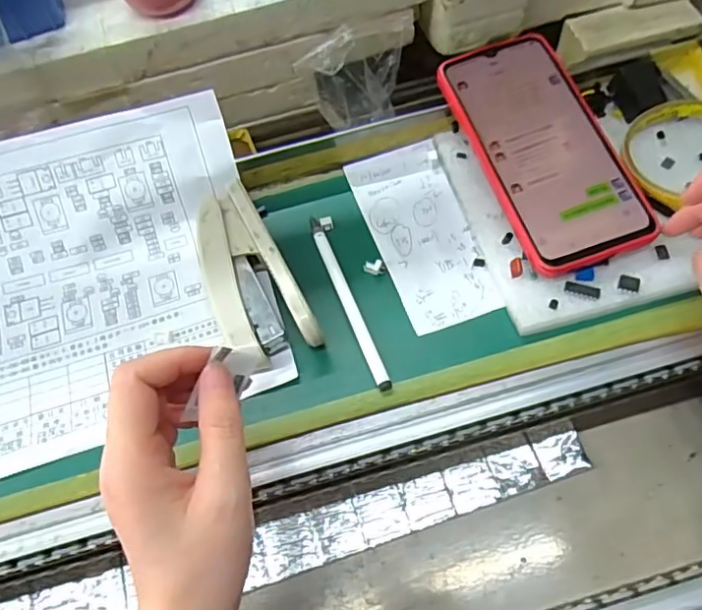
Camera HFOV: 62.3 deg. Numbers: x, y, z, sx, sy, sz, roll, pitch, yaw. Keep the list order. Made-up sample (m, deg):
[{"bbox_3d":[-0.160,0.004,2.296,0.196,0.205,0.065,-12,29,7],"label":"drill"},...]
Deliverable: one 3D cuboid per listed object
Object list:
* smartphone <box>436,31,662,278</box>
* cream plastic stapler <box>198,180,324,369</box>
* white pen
[{"bbox_3d":[0.117,-0.099,0.359,0.079,0.006,0.161,-19,69,-3],"label":"smartphone"},{"bbox_3d":[-0.062,-0.015,0.347,0.049,0.028,0.111,-26,65,-9],"label":"cream plastic stapler"},{"bbox_3d":[-0.002,-0.006,0.350,0.009,0.010,0.127,-20,64,-6],"label":"white pen"}]

